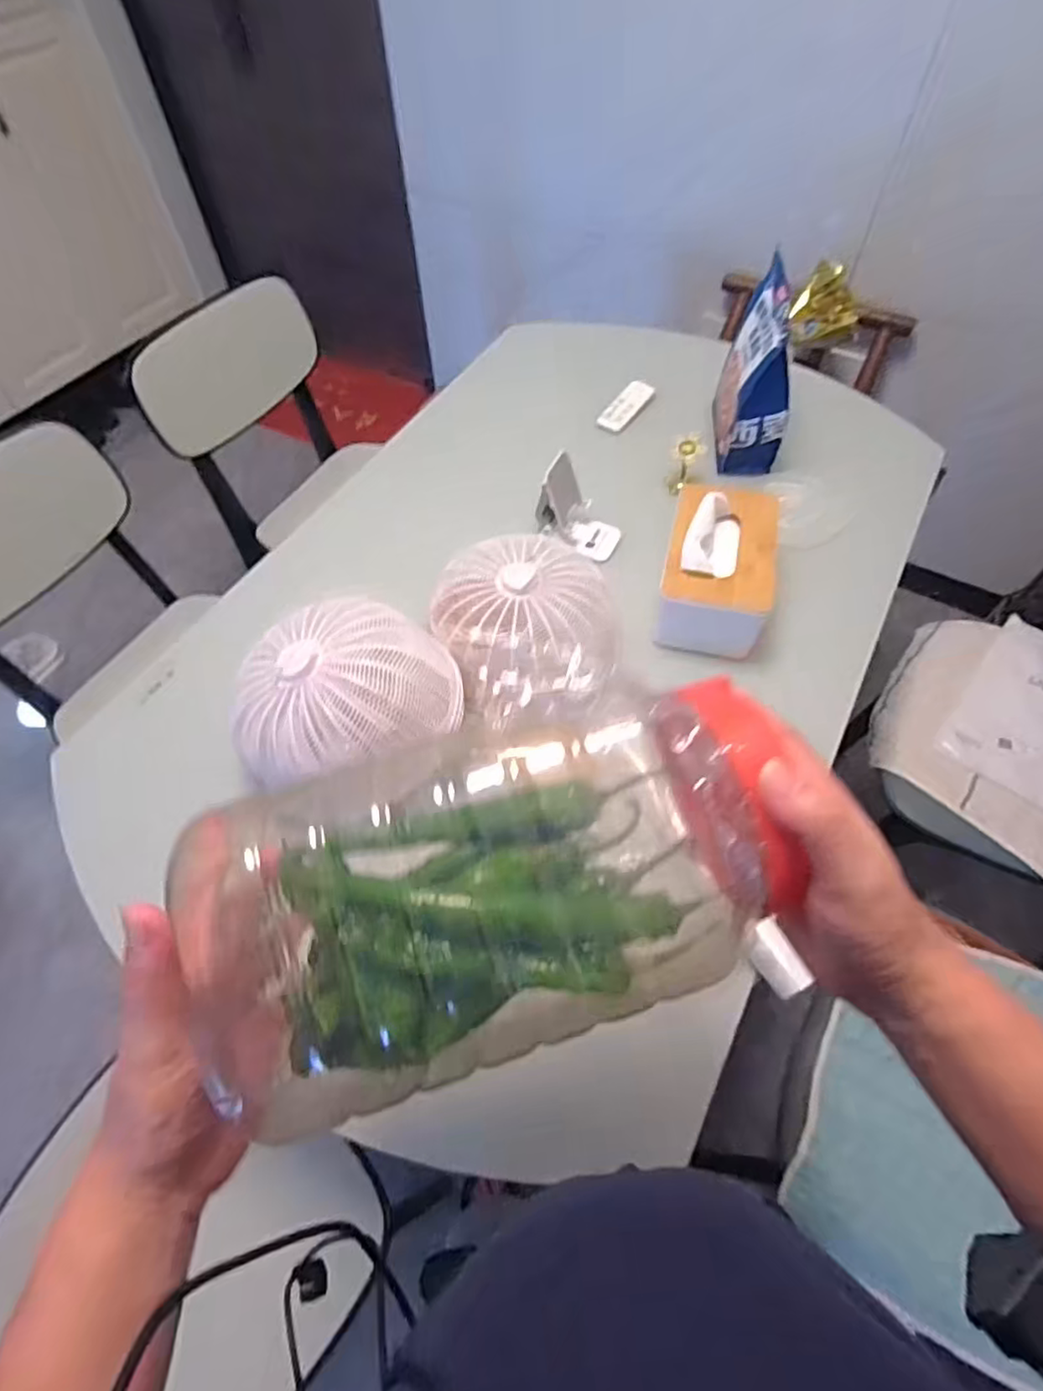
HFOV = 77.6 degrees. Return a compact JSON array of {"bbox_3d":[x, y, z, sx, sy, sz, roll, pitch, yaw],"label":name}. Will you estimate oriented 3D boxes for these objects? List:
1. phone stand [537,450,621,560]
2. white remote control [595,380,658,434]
[{"bbox_3d":[0.057,-0.273,0.906,0.068,0.105,0.060,21,60,14],"label":"phone stand"},{"bbox_3d":[0.180,-0.490,1.093,0.046,0.007,0.130,36,72,9],"label":"white remote control"}]

